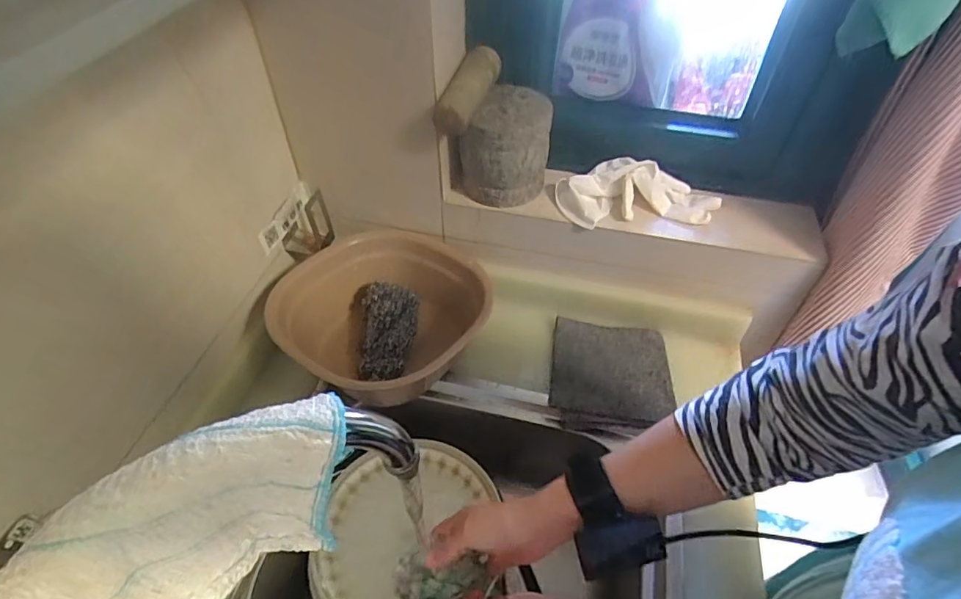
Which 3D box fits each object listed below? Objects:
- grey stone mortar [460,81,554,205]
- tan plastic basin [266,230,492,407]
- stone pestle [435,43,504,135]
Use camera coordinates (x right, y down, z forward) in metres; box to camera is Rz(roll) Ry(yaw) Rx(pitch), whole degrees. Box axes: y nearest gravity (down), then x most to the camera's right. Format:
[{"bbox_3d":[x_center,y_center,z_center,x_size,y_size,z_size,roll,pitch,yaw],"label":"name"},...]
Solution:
[{"bbox_3d":[0.030,-0.183,0.617,0.102,0.105,0.095,5,48,4],"label":"grey stone mortar"},{"bbox_3d":[-0.113,0.030,0.628,0.231,0.116,0.230,0,48,0],"label":"tan plastic basin"},{"bbox_3d":[-0.011,-0.232,0.557,0.033,0.039,0.117,19,62,16],"label":"stone pestle"}]

